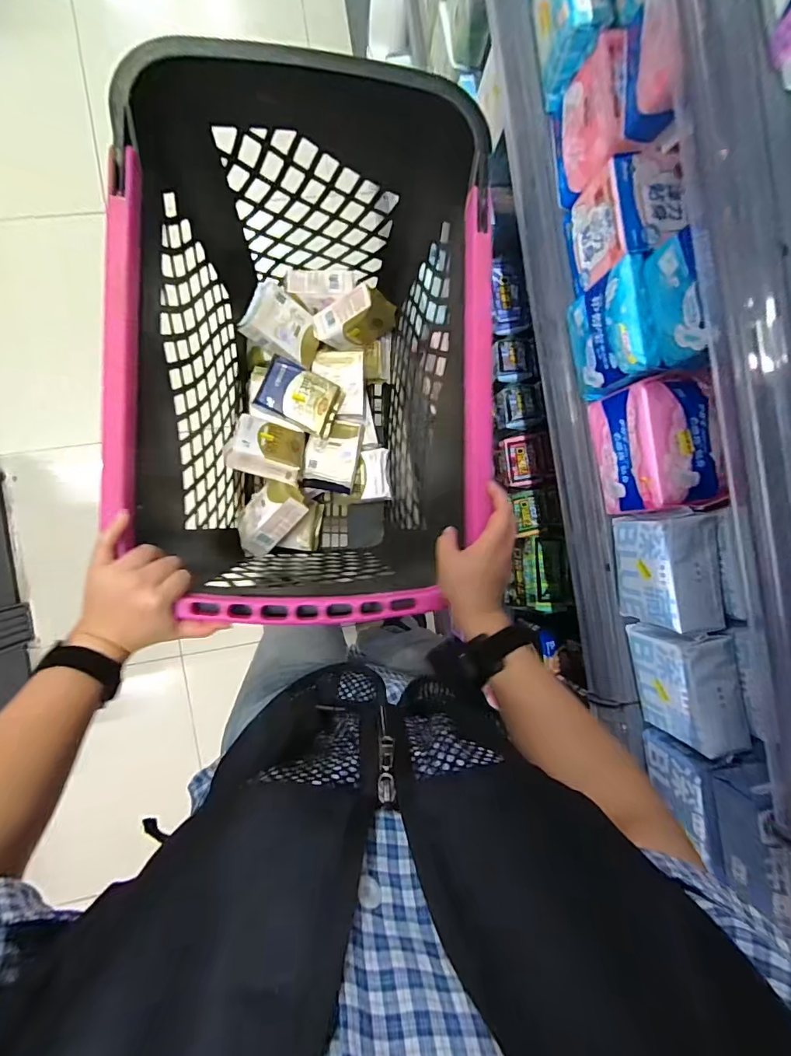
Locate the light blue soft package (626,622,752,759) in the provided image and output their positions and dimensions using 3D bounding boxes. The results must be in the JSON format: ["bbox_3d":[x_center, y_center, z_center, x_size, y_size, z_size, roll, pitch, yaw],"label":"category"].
[{"bbox_3d":[0.287,0.154,0.461,0.051,0.086,0.110,-9,91,-1],"label":"light blue soft package"}]

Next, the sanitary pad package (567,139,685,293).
[{"bbox_3d":[0.214,-0.287,0.442,0.058,0.095,0.086,-8,91,-1],"label":"sanitary pad package"}]

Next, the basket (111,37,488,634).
[{"bbox_3d":[-0.099,-0.193,0.663,0.380,0.458,0.553,2,91,-2],"label":"basket"}]

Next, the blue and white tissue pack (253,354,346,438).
[{"bbox_3d":[-0.155,-0.215,0.768,0.128,0.031,0.089,23,89,-17],"label":"blue and white tissue pack"}]

